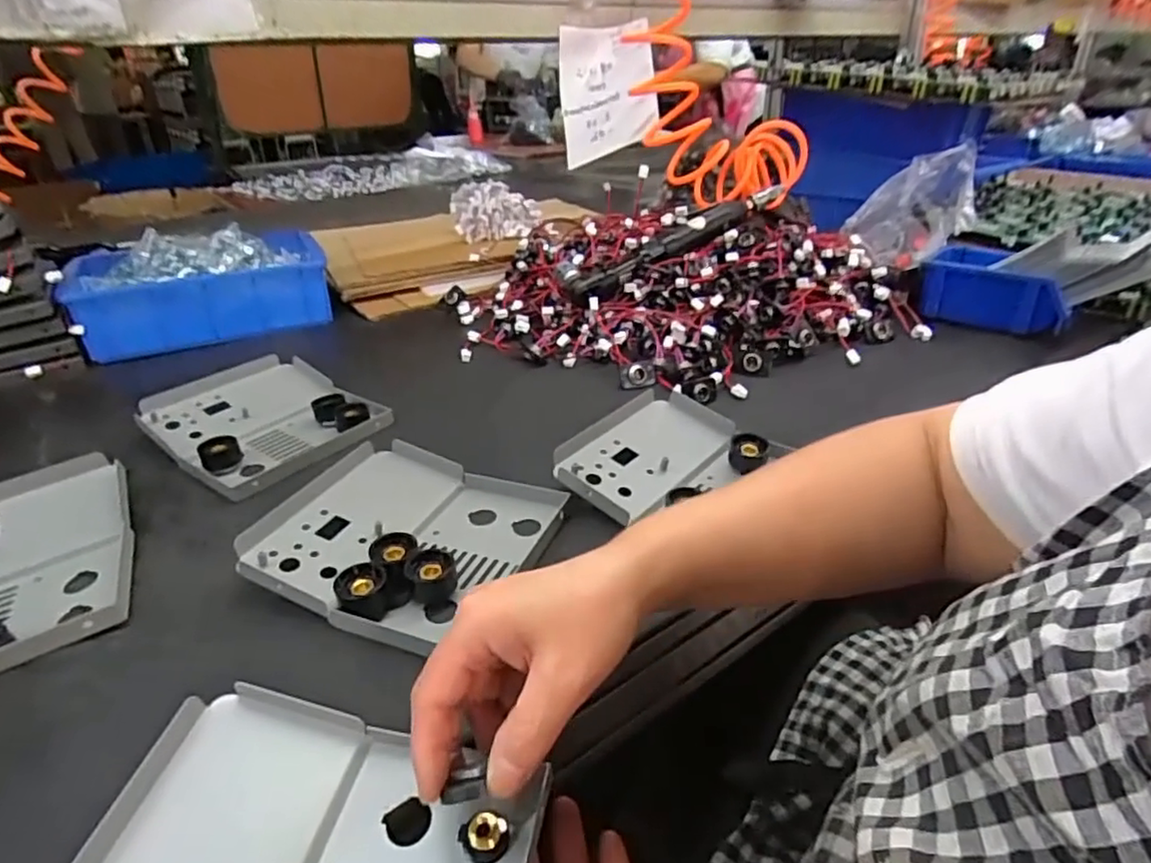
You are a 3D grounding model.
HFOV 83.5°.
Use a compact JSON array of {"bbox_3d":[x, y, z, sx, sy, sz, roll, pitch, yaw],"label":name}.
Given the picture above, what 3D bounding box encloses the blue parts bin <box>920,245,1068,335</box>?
[{"bbox_3d":[0.484,-0.164,0.751,0.145,0.064,0.085,15,34,27],"label":"blue parts bin"}]

